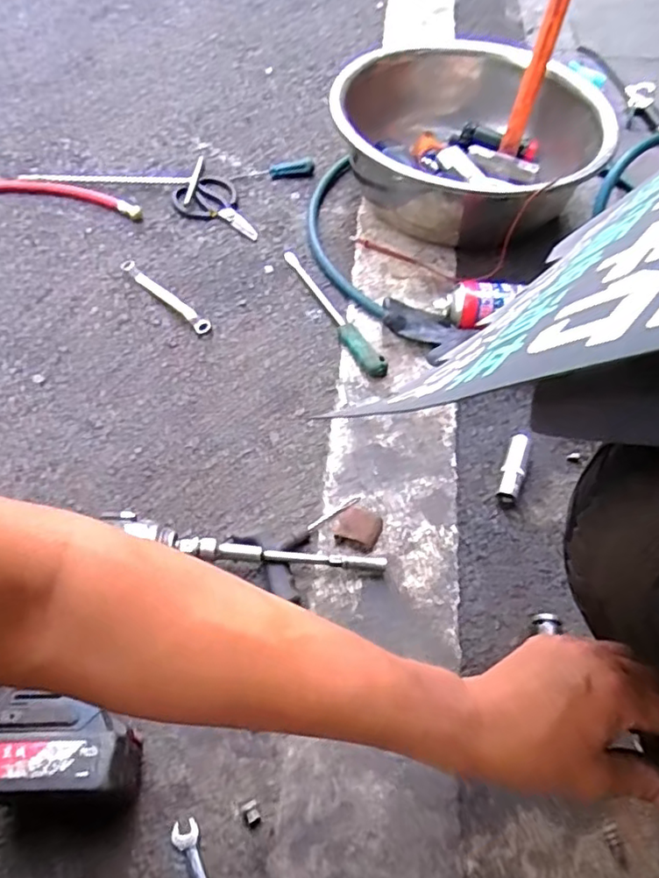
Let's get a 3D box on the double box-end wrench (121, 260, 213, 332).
[{"bbox_3d":[-0.240,-0.210,0.869,0.203,0.015,0.024,39,64,22],"label":"double box-end wrench"}]

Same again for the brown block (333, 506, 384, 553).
[{"bbox_3d":[0.033,0.093,0.652,0.046,0.020,0.045,17,58,10],"label":"brown block"}]

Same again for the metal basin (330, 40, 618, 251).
[{"bbox_3d":[0.215,-0.470,0.962,0.369,0.153,0.329,-28,61,-18],"label":"metal basin"}]

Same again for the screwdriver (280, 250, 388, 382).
[{"bbox_3d":[0.002,-0.180,0.835,0.028,0.021,0.266,-23,60,-16],"label":"screwdriver"}]

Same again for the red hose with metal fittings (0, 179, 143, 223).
[{"bbox_3d":[-0.454,-0.408,1.004,0.311,0.015,0.060,9,57,5],"label":"red hose with metal fittings"}]

